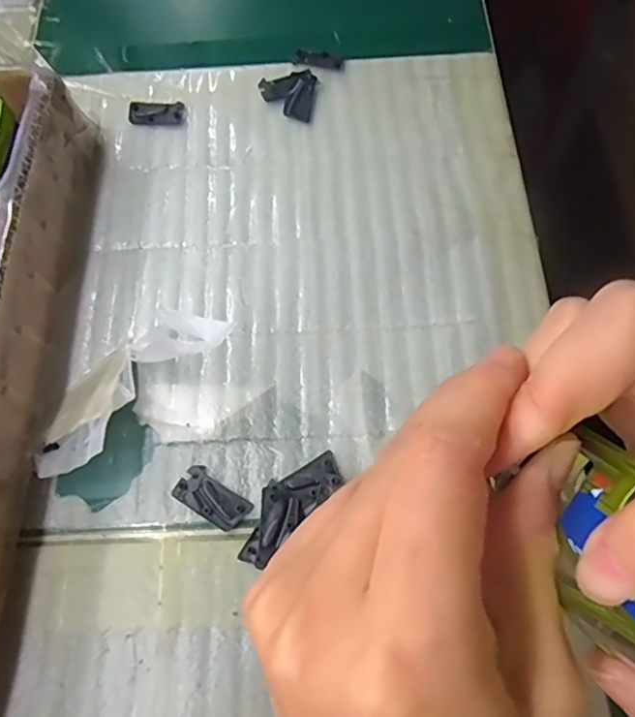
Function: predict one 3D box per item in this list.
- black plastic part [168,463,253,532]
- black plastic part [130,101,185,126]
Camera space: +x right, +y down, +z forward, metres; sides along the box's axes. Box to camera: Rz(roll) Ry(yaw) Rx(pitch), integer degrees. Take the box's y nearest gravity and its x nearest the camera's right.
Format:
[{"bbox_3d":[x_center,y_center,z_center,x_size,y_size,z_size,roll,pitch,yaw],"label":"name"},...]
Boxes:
[{"bbox_3d":[-0.048,0.063,0.261,0.033,0.004,0.018,34,72,15],"label":"black plastic part"},{"bbox_3d":[-0.097,-0.147,0.345,0.034,0.004,0.017,4,67,3],"label":"black plastic part"}]

